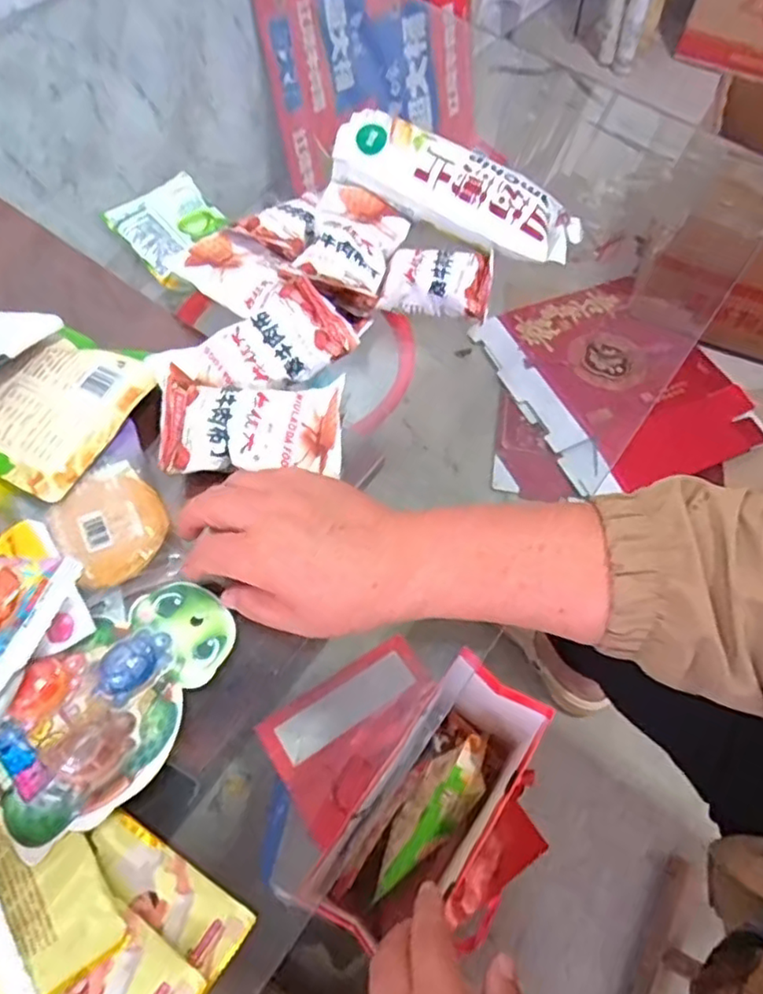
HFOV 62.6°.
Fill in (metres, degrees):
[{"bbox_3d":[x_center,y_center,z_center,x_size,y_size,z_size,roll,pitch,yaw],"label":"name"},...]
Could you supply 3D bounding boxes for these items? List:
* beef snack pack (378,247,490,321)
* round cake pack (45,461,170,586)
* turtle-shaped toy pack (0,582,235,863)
[{"bbox_3d":[0.045,-0.172,0.504,0.083,0.029,0.059,12,62,2],"label":"beef snack pack"},{"bbox_3d":[-0.171,0.015,0.397,0.064,0.013,0.072,-39,71,-21],"label":"round cake pack"},{"bbox_3d":[-0.149,0.112,0.351,0.082,0.028,0.149,31,65,12],"label":"turtle-shaped toy pack"}]

